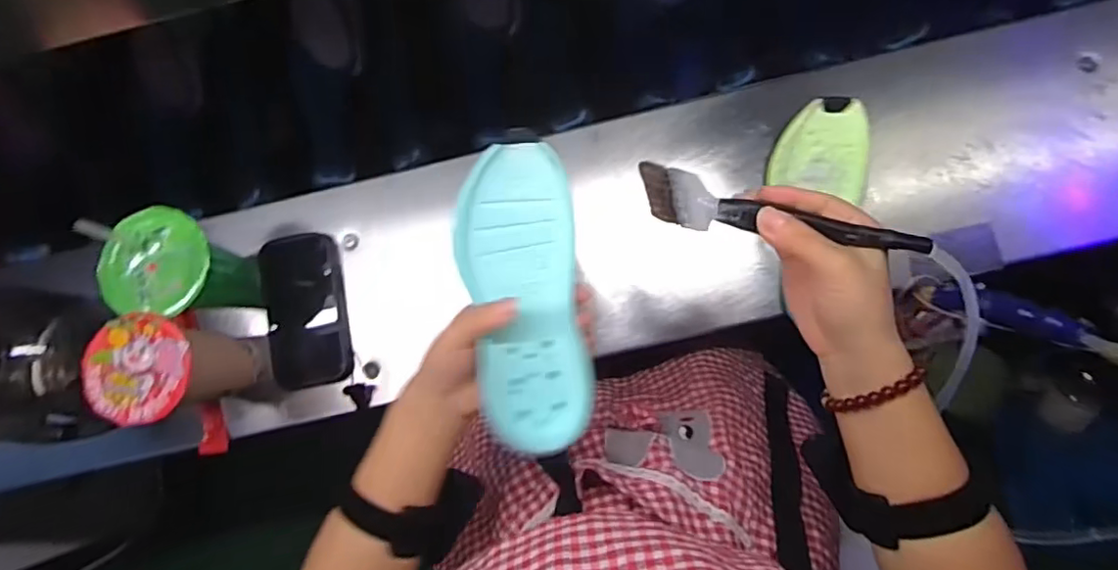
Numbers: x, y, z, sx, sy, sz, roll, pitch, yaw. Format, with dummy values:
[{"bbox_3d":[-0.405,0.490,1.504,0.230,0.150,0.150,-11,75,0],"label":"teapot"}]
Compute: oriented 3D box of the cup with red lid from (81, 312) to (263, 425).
[{"bbox_3d":[-0.347,0.077,0.558,0.085,0.130,0.086,-1,83,5],"label":"cup with red lid"}]

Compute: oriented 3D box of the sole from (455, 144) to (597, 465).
[{"bbox_3d":[-0.024,0.009,0.408,0.076,0.025,0.204,-7,89,4],"label":"sole"}]

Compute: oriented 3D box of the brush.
[{"bbox_3d":[0.129,-0.040,0.357,0.167,0.018,0.029,15,85,15],"label":"brush"}]

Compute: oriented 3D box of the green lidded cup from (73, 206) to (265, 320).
[{"bbox_3d":[-0.340,-0.014,0.558,0.092,0.153,0.086,-1,83,5],"label":"green lidded cup"}]

